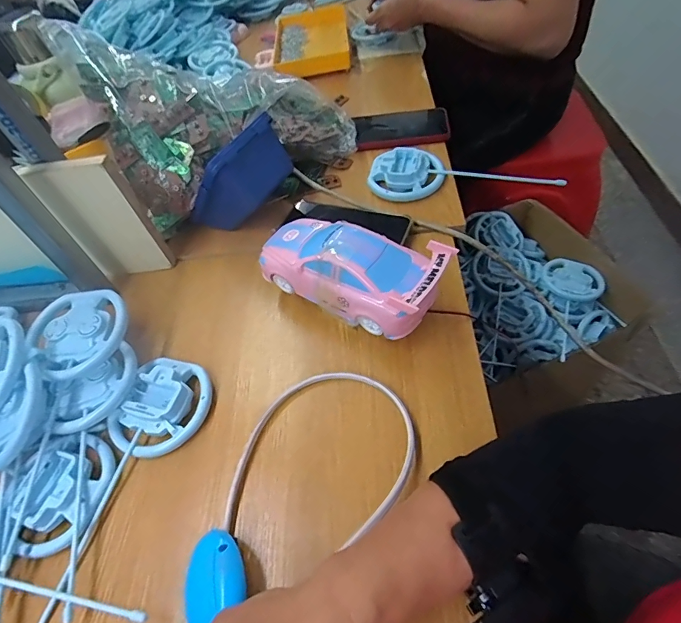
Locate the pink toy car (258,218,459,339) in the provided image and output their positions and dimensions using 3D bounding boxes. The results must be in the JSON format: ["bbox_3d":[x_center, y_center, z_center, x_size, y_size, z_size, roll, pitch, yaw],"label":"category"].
[{"bbox_3d":[0.007,-0.047,0.430,0.198,0.061,0.085,25,61,26],"label":"pink toy car"}]

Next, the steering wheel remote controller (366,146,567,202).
[{"bbox_3d":[0.161,-0.189,0.581,0.243,0.028,0.081,-5,53,7],"label":"steering wheel remote controller"}]

